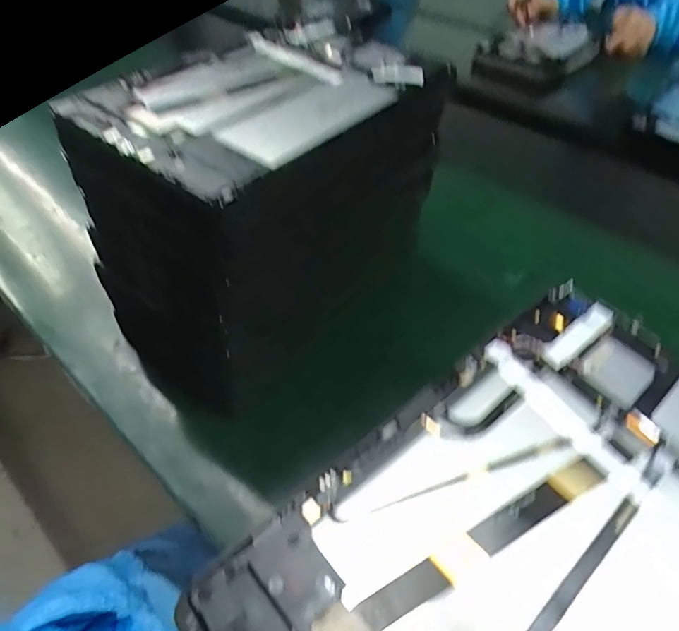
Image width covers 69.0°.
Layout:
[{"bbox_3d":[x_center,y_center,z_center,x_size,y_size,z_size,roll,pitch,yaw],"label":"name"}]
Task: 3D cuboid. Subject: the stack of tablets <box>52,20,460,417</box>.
[{"bbox_3d":[-0.045,-0.077,0.387,0.141,0.199,0.237,30,52,25],"label":"stack of tablets"}]

